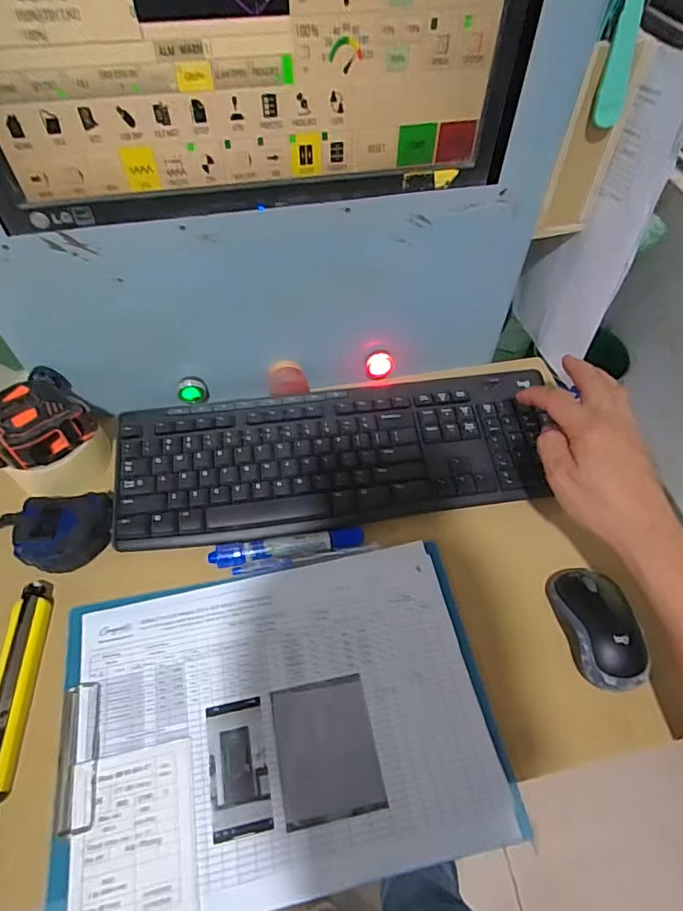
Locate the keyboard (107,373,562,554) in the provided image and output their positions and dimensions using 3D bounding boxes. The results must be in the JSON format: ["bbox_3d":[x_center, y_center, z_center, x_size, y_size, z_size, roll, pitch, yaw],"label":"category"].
[{"bbox_3d":[-0.003,-0.002,0.492,0.406,0.028,0.140,-8,55,-7],"label":"keyboard"}]

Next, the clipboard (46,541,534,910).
[{"bbox_3d":[-0.046,0.194,0.383,0.309,0.012,0.219,-10,55,-6],"label":"clipboard"}]

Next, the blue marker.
[{"bbox_3d":[-0.047,0.081,0.450,0.134,0.014,0.018,-8,55,-5],"label":"blue marker"}]

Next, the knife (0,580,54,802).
[{"bbox_3d":[-0.247,0.171,0.385,0.025,0.018,0.152,-4,55,-2],"label":"knife"}]

